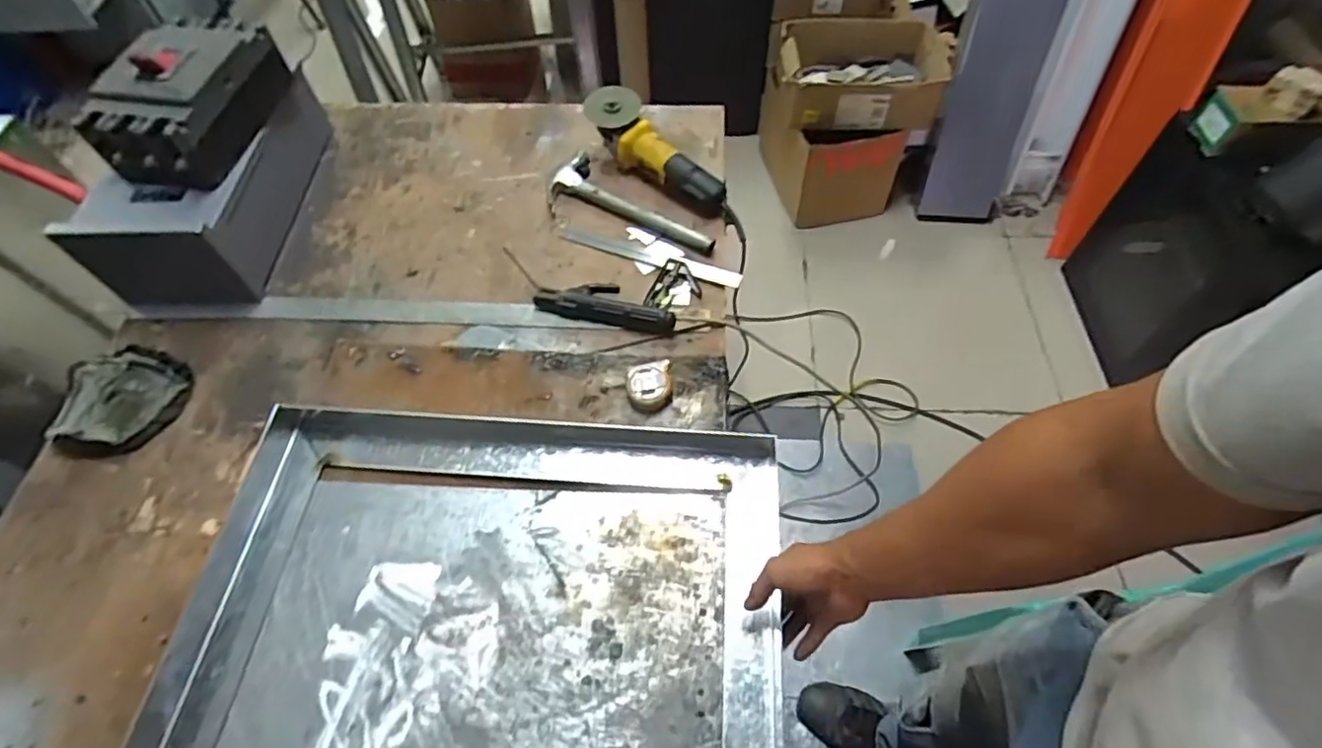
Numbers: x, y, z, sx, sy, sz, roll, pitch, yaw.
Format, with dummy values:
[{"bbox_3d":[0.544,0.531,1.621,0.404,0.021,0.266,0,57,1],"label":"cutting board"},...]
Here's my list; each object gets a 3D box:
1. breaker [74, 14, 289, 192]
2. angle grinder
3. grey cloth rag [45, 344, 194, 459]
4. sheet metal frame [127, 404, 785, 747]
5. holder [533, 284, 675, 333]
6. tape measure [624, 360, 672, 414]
[{"bbox_3d":[-0.676,-0.401,0.900,0.148,0.116,0.262,9,58,8],"label":"breaker"},{"bbox_3d":[-0.008,-0.365,1.033,0.290,0.073,0.095,43,69,12],"label":"angle grinder"},{"bbox_3d":[-0.746,0.034,0.854,0.168,0.027,0.161,22,61,15],"label":"grey cloth rag"},{"bbox_3d":[-0.203,0.331,0.633,0.647,0.086,0.635,2,58,6],"label":"sheet metal frame"},{"bbox_3d":[-0.078,-0.108,0.901,0.200,0.030,0.068,10,58,9],"label":"holder"},{"bbox_3d":[-0.016,0.014,0.817,0.058,0.029,0.059,-7,57,-2],"label":"tape measure"}]

